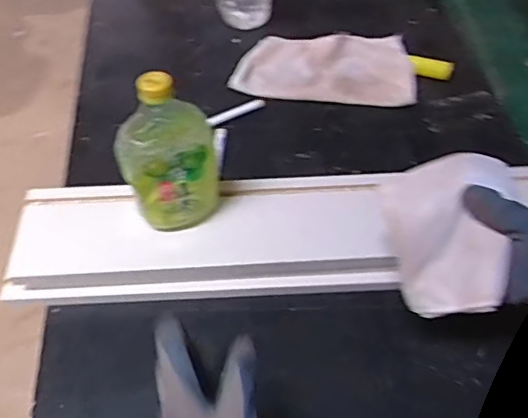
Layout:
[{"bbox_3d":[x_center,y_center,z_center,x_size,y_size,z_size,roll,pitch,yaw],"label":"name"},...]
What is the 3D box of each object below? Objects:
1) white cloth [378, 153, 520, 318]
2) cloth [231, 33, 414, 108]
[{"bbox_3d":[0.185,0.023,0.552,0.117,0.042,0.144,-12,88,19],"label":"white cloth"},{"bbox_3d":[0.100,-0.234,0.943,0.287,0.015,0.134,3,66,1],"label":"cloth"}]

